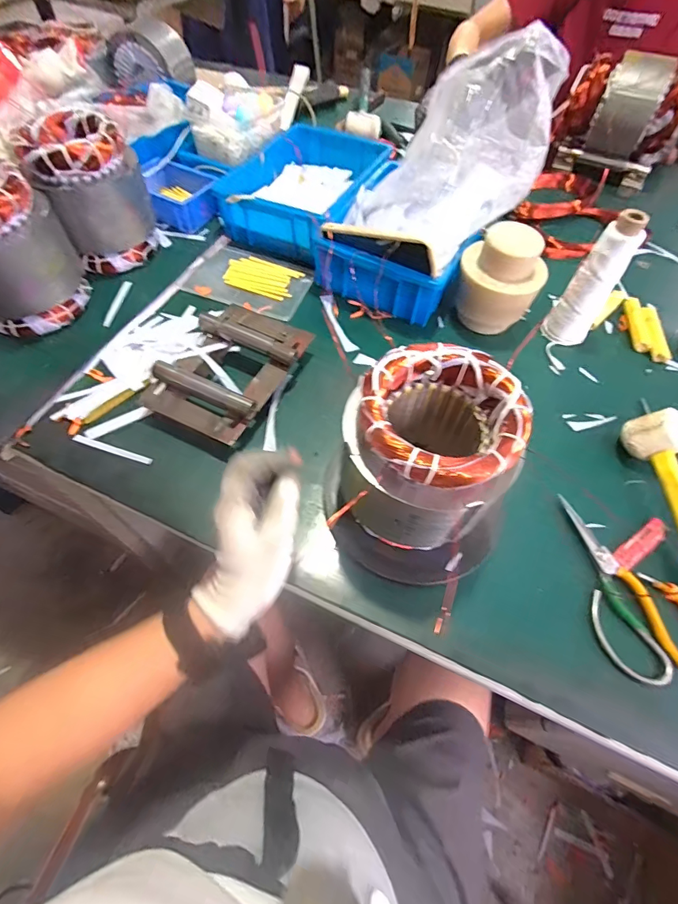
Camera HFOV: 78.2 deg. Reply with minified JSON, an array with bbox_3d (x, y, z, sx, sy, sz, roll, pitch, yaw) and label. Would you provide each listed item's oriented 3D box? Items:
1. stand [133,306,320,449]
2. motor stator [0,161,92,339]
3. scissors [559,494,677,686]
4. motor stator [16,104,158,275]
[{"bbox_3d":[-0.137,-0.108,0.527,0.146,0.049,0.199,25,60,12],"label":"stand"},{"bbox_3d":[-0.422,-0.254,0.532,0.141,0.163,0.141,2,58,-2],"label":"motor stator"},{"bbox_3d":[0.301,0.137,0.424,0.100,0.024,0.171,5,58,0],"label":"scissors"},{"bbox_3d":[-0.349,-0.372,0.601,0.137,0.160,0.128,-18,61,-14],"label":"motor stator"}]

